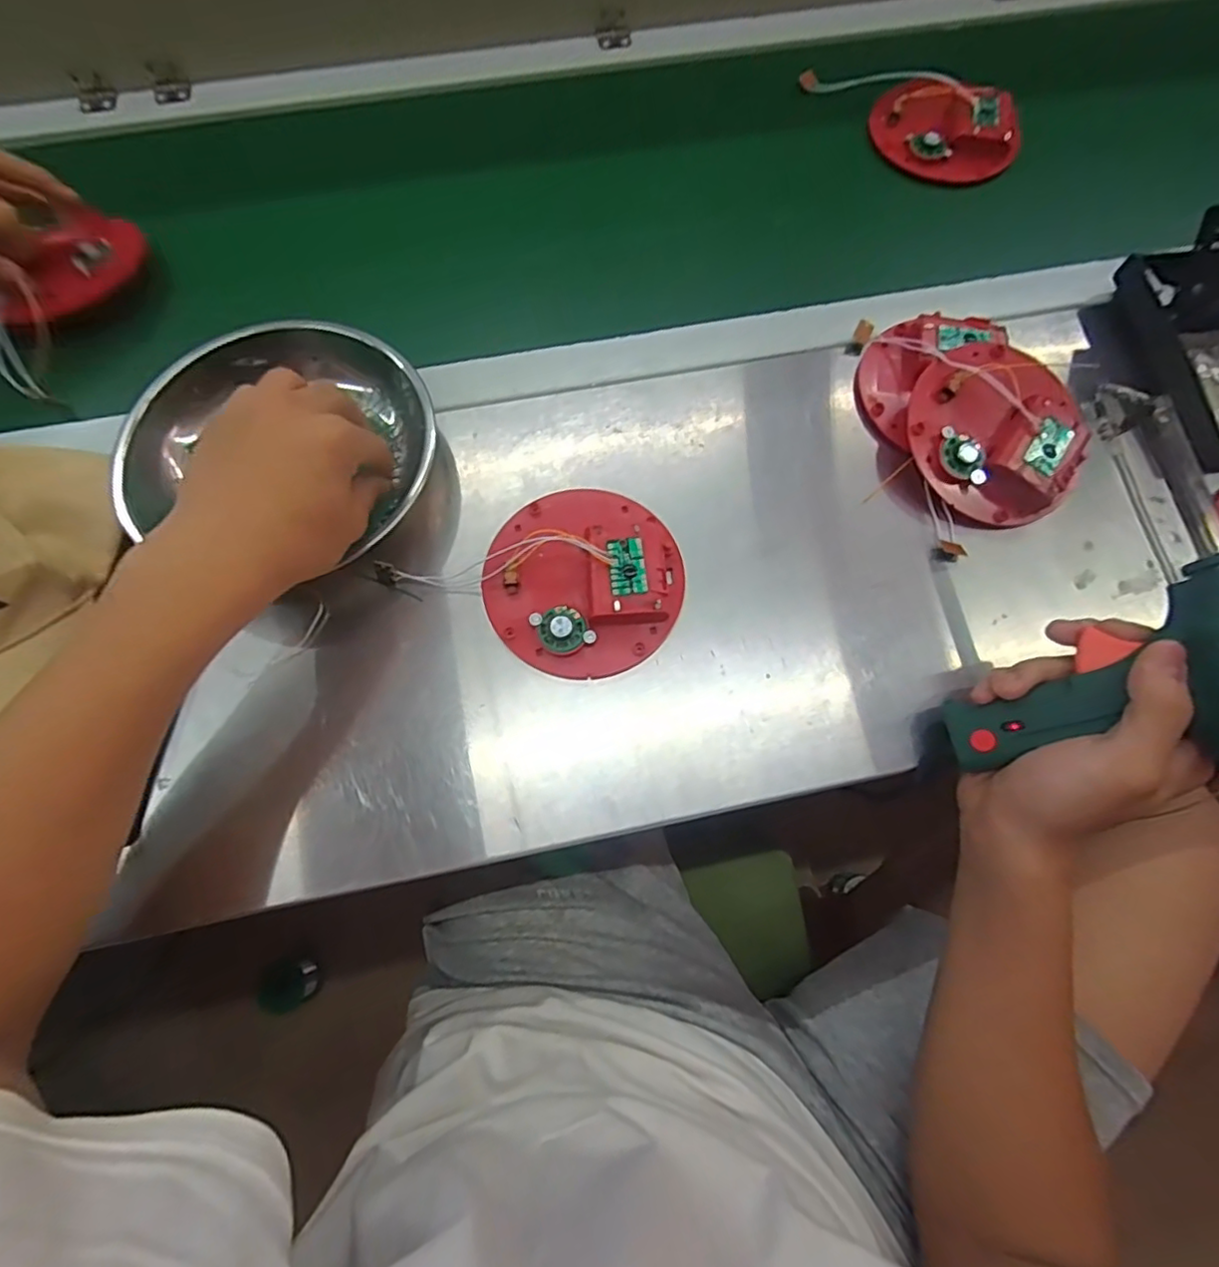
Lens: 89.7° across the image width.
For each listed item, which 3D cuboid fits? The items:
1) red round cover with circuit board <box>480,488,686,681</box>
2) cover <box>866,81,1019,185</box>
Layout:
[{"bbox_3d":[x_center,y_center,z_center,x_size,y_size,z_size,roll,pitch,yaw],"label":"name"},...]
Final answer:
[{"bbox_3d":[-0.016,-0.036,0.375,0.119,0.028,0.119,0,72,0],"label":"red round cover with circuit board"},{"bbox_3d":[0.280,-0.418,0.509,0.115,0.026,0.087,12,72,4],"label":"cover"}]

